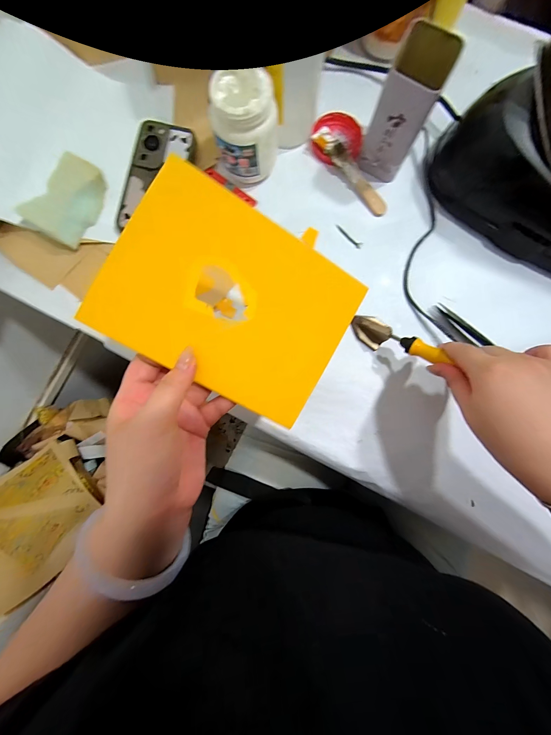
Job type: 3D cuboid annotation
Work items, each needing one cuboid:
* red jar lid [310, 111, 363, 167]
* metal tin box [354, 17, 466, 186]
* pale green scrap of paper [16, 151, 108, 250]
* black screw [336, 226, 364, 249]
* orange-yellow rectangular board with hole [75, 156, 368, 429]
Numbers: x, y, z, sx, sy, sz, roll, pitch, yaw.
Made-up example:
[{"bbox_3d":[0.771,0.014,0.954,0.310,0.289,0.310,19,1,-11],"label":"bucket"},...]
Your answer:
[{"bbox_3d":[0.085,-0.315,0.375,0.069,0.018,0.076,10,84,2],"label":"red jar lid"},{"bbox_3d":[0.151,-0.307,0.326,0.057,0.112,0.077,24,84,3],"label":"metal tin box"},{"bbox_3d":[-0.262,-0.211,0.347,0.056,0.032,0.101,26,84,3],"label":"pale green scrap of paper"},{"bbox_3d":[0.099,-0.178,0.369,0.045,0.004,0.007,43,86,3],"label":"black screw"},{"bbox_3d":[-0.032,-0.054,0.227,0.190,0.005,0.147,30,89,-13],"label":"orange-yellow rectangular board with hole"}]

